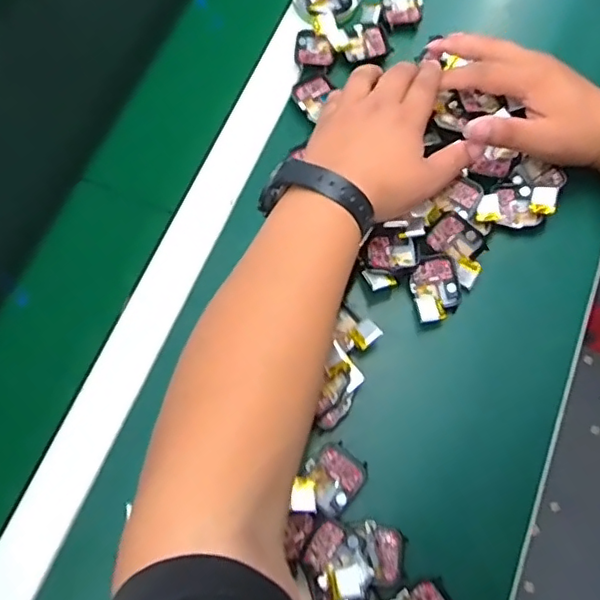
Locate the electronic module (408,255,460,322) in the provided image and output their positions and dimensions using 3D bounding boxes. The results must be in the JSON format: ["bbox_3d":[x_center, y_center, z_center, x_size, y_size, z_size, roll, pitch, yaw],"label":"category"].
[{"bbox_3d":[0.107,-0.009,0.453,0.038,0.014,0.051,-11,70,-3],"label":"electronic module"}]

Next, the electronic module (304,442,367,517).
[{"bbox_3d":[0.023,0.126,0.410,0.038,0.013,0.041,38,75,13],"label":"electronic module"}]

